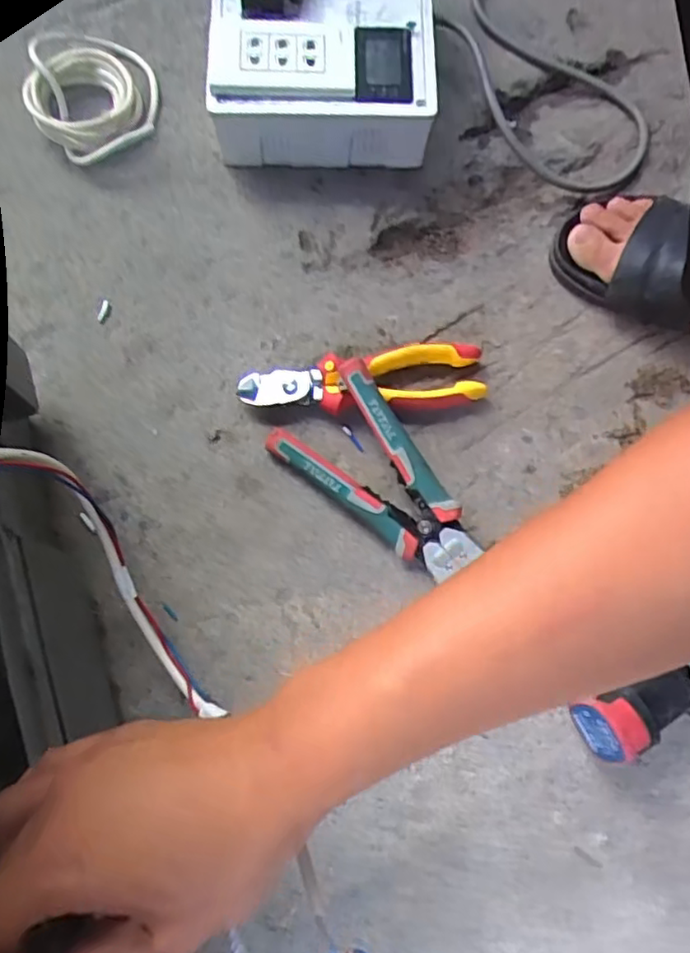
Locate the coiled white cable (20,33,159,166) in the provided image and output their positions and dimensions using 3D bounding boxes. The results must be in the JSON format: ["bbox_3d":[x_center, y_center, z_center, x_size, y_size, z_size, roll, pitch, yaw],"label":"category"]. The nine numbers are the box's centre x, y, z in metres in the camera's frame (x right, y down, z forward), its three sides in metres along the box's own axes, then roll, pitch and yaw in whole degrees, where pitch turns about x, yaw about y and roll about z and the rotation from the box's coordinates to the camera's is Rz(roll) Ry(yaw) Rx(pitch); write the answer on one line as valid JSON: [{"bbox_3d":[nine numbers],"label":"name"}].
[{"bbox_3d":[-0.237,-0.362,0.604,0.114,0.028,0.144,-18,77,-5],"label":"coiled white cable"}]

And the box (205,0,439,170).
[{"bbox_3d":[-0.022,-0.388,0.590,0.201,0.079,0.205,3,76,0],"label":"box"}]

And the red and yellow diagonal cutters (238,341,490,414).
[{"bbox_3d":[0.015,-0.076,0.541,0.200,0.027,0.056,-7,76,-2],"label":"red and yellow diagonal cutters"}]

